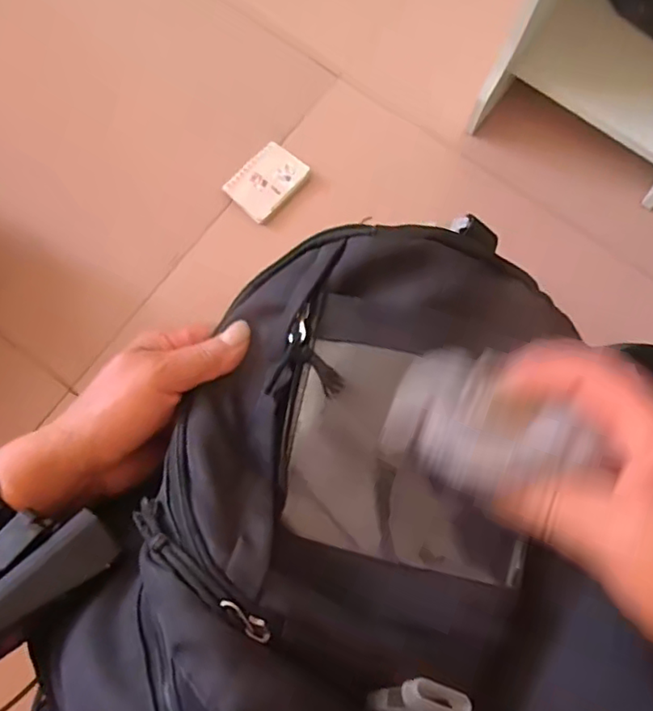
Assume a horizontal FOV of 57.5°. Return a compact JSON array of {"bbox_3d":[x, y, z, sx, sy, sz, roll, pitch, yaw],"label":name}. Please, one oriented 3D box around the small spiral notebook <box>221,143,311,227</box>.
[{"bbox_3d":[-0.085,-0.249,0.848,0.076,0.025,0.105,42,80,7],"label":"small spiral notebook"}]

